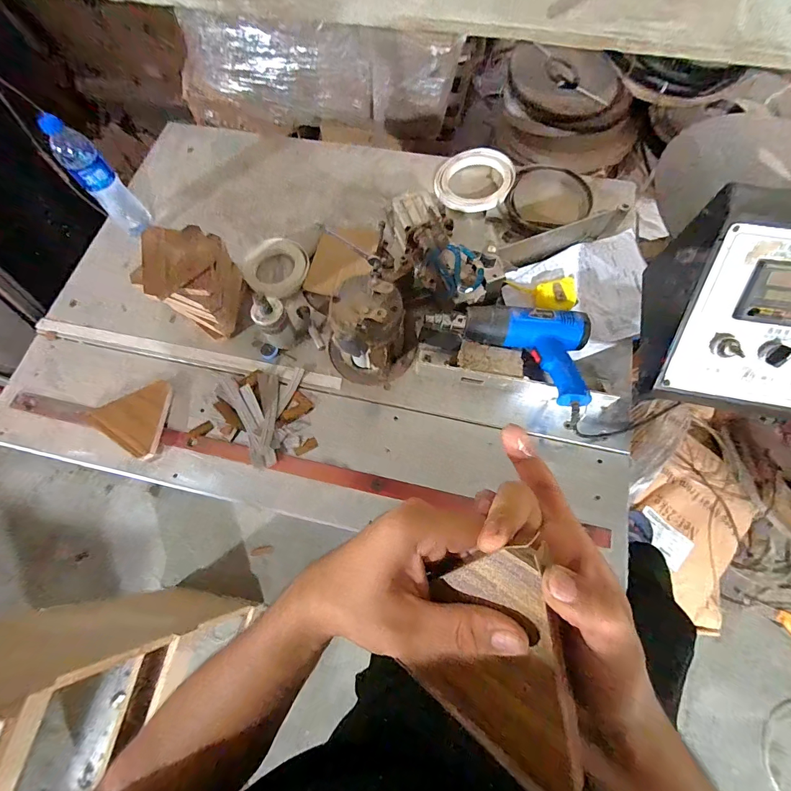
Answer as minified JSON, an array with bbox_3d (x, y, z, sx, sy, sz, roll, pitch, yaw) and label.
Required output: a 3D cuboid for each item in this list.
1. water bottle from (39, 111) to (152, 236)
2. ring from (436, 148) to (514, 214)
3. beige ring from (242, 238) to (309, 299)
[{"bbox_3d":[-0.577,-0.418,0.750,0.066,0.232,0.067,-33,72,-10],"label":"water bottle"},{"bbox_3d":[0.177,-0.487,0.858,0.173,0.034,0.174,11,70,6],"label":"ring"},{"bbox_3d":[-0.244,-0.263,0.780,0.131,0.034,0.127,-1,69,2],"label":"beige ring"}]

